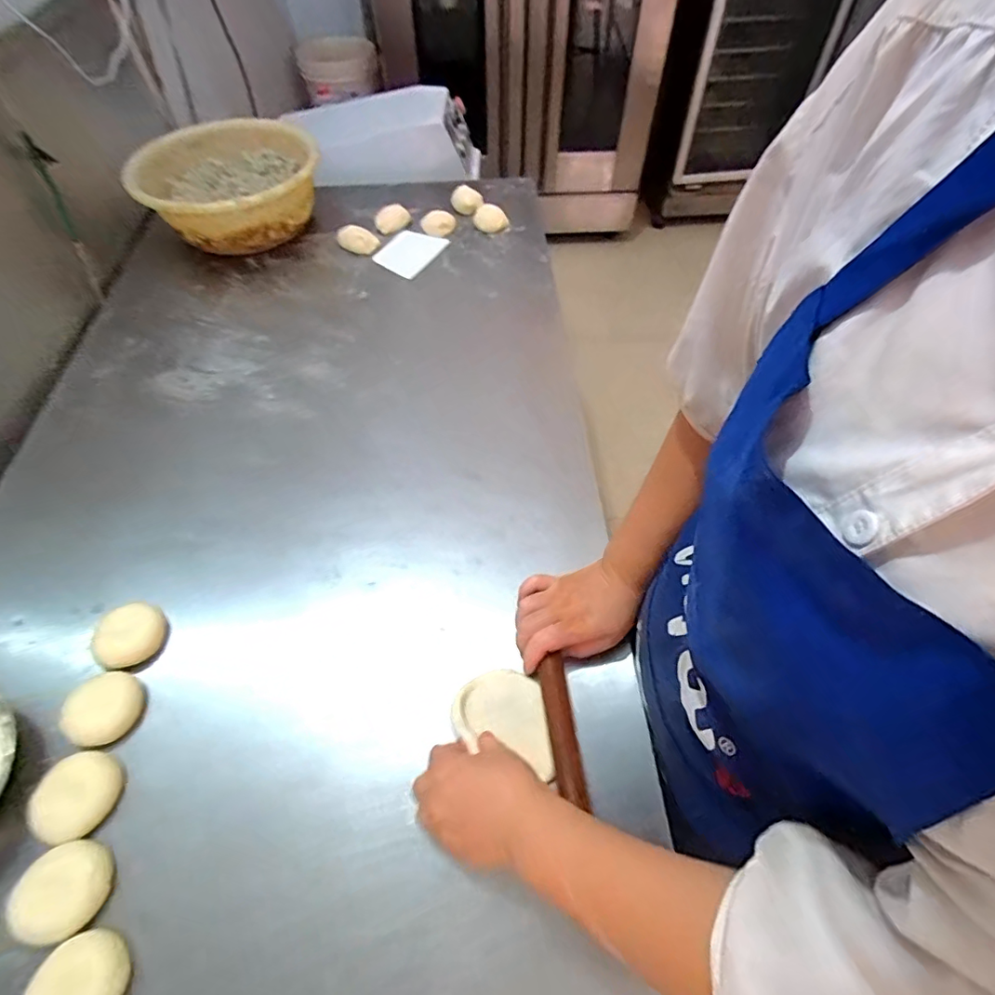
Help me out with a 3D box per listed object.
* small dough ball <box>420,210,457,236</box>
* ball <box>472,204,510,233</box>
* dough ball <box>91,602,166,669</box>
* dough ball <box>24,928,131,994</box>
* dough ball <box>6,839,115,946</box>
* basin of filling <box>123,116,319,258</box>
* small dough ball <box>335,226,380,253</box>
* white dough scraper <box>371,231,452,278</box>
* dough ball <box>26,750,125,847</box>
[{"bbox_3d":[-0.115,-0.532,1.012,0.066,0.022,0.062,0,57,0],"label":"small dough ball"},{"bbox_3d":[-0.014,-0.546,1.013,0.057,0.028,0.063,-26,60,-15],"label":"ball"},{"bbox_3d":[-0.389,0.145,0.547,0.056,0.035,0.070,21,60,14],"label":"dough ball"},{"bbox_3d":[-0.324,0.377,0.397,0.066,0.019,0.067,0,57,0],"label":"dough ball"},{"bbox_3d":[-0.362,0.328,0.435,0.068,0.028,0.066,0,57,0],"label":"dough ball"},{"bbox_3d":[-0.519,-0.615,1.005,0.315,0.131,0.389,-13,58,-7],"label":"basin of filling"},{"bbox_3d":[-0.269,-0.491,0.988,0.093,0.025,0.052,38,65,22],"label":"small dough ball"},{"bbox_3d":[-0.166,-0.461,0.974,0.104,0.007,0.122,26,63,14],"label":"white dough scraper"},{"bbox_3d":[-0.379,0.269,0.469,0.061,0.027,0.071,0,57,1],"label":"dough ball"}]

